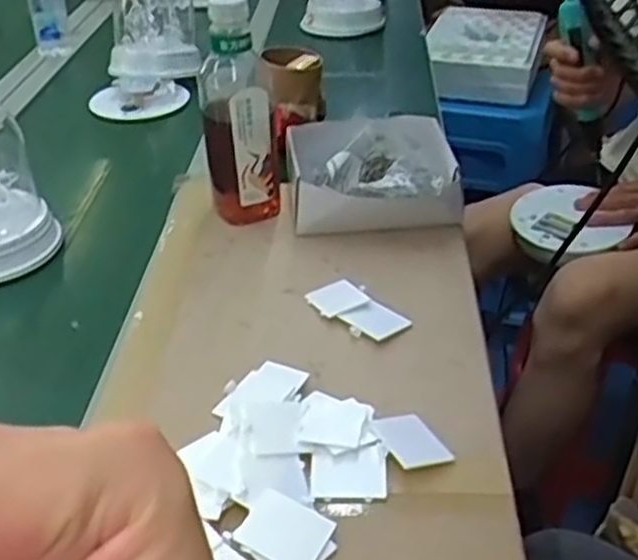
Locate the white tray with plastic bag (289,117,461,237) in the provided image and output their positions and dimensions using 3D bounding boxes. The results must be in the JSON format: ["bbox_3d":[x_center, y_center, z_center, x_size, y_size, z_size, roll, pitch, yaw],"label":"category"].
[{"bbox_3d":[0.063,-0.126,0.913,0.190,0.058,0.182,-5,34,-1],"label":"white tray with plastic bag"}]

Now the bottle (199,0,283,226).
[{"bbox_3d":[-0.087,-0.178,0.864,0.076,0.245,0.073,-8,34,-6],"label":"bottle"}]

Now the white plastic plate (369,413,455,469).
[{"bbox_3d":[0.070,0.122,0.600,0.041,0.004,0.055,-13,38,-24],"label":"white plastic plate"}]

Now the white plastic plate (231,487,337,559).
[{"bbox_3d":[-0.023,0.171,0.539,0.056,0.004,0.047,25,44,16],"label":"white plastic plate"}]

